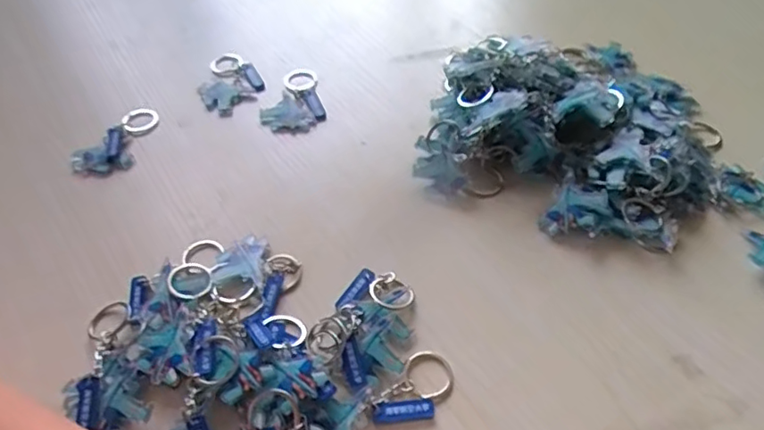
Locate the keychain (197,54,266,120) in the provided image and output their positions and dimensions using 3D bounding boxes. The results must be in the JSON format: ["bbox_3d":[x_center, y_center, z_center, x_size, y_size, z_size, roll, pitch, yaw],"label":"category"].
[{"bbox_3d":[-0.121,-0.105,0.444,0.050,0.012,0.067,-25,52,-16],"label":"keychain"}]

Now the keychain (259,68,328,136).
[{"bbox_3d":[-0.070,-0.088,0.429,0.047,0.010,0.069,-12,50,-6],"label":"keychain"}]

